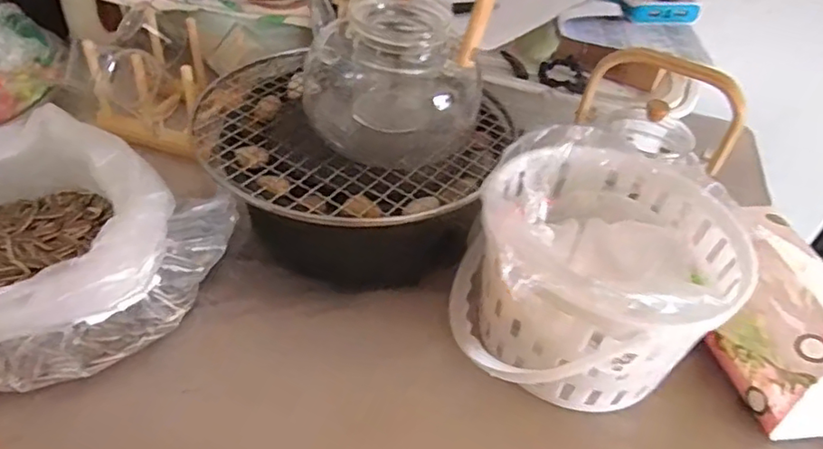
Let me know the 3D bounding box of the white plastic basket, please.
[{"bbox_3d":[0.130,0.039,0.423,0.180,0.139,0.177,6,41,-1],"label":"white plastic basket"}]

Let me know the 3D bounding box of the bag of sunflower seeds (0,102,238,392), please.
[{"bbox_3d":[-0.271,0.017,0.398,0.208,0.097,0.211,18,42,13],"label":"bag of sunflower seeds"}]

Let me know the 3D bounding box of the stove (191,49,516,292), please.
[{"bbox_3d":[-0.047,-0.047,0.512,0.257,0.095,0.244,8,41,1],"label":"stove"}]

